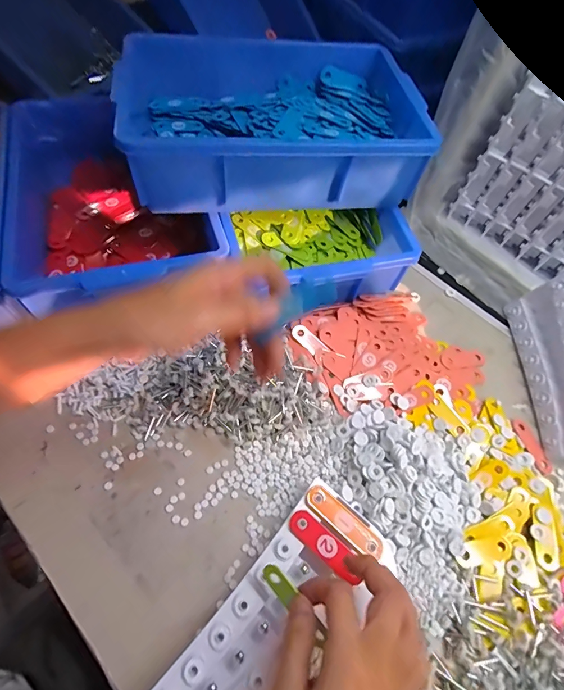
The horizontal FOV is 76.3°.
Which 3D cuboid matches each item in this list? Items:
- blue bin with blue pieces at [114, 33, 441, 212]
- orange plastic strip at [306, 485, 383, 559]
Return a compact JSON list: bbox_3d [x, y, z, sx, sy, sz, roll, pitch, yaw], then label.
[{"bbox_3d":[-0.014,-0.309,0.489,0.361,0.099,0.267,-6,62,-10],"label":"blue bin with blue pieces"},{"bbox_3d":[0.062,0.175,0.355,0.085,0.005,0.025,37,62,16],"label":"orange plastic strip"}]

